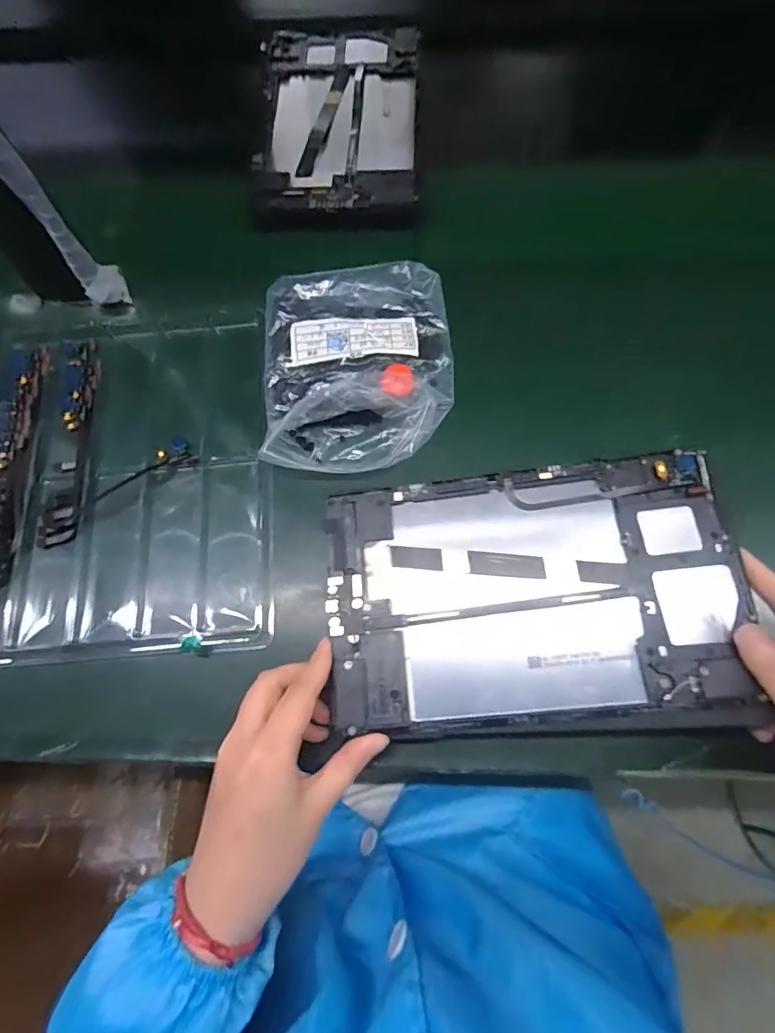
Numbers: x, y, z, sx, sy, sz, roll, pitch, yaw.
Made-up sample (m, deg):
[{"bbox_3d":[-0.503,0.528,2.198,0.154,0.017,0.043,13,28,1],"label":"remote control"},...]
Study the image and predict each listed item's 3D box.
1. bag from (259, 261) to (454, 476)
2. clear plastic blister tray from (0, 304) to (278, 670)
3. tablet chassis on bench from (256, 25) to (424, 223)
[{"bbox_3d":[-0.022,-0.117,0.375,0.141,0.026,0.170,-7,72,0],"label":"bag"},{"bbox_3d":[-0.196,-0.040,0.369,0.216,0.024,0.281,-6,72,0],"label":"clear plastic blister tray"},{"bbox_3d":[-0.046,-0.369,0.452,0.144,0.010,0.244,0,72,2],"label":"tablet chassis on bench"}]

